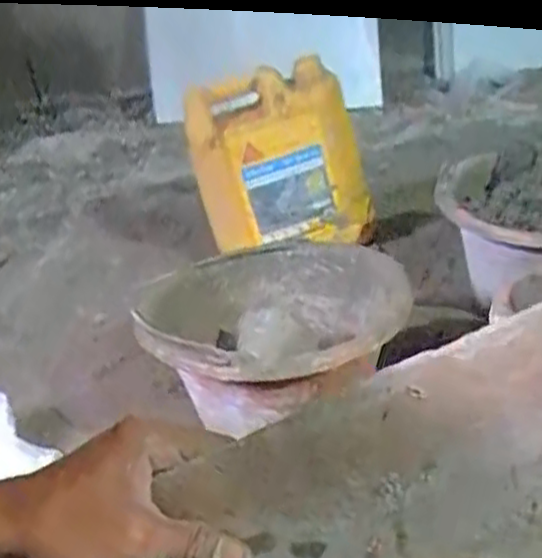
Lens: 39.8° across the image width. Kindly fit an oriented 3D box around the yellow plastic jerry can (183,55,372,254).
[{"bbox_3d":[0.012,-0.187,1.117,0.245,0.234,0.137,-7,27,2],"label":"yellow plastic jerry can"}]

